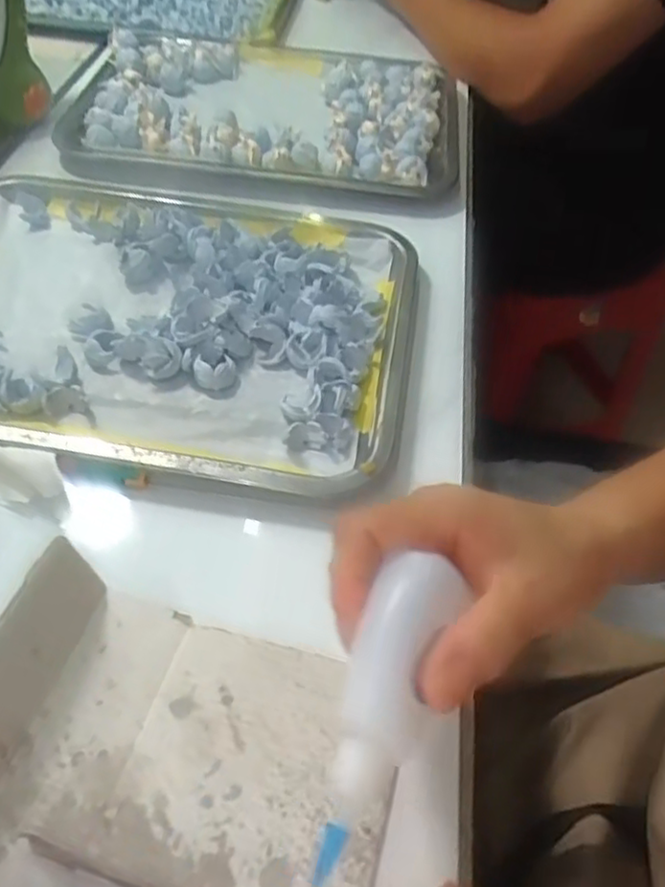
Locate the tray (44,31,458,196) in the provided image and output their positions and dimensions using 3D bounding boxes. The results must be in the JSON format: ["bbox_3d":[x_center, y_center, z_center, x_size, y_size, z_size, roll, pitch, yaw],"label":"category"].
[{"bbox_3d":[-0.058,-0.326,0.654,0.353,0.029,0.255,10,50,4],"label":"tray"}]

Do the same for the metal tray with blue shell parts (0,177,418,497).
[{"bbox_3d":[-0.123,-0.093,0.465,0.345,0.026,0.265,10,50,4],"label":"metal tray with blue shell parts"}]

